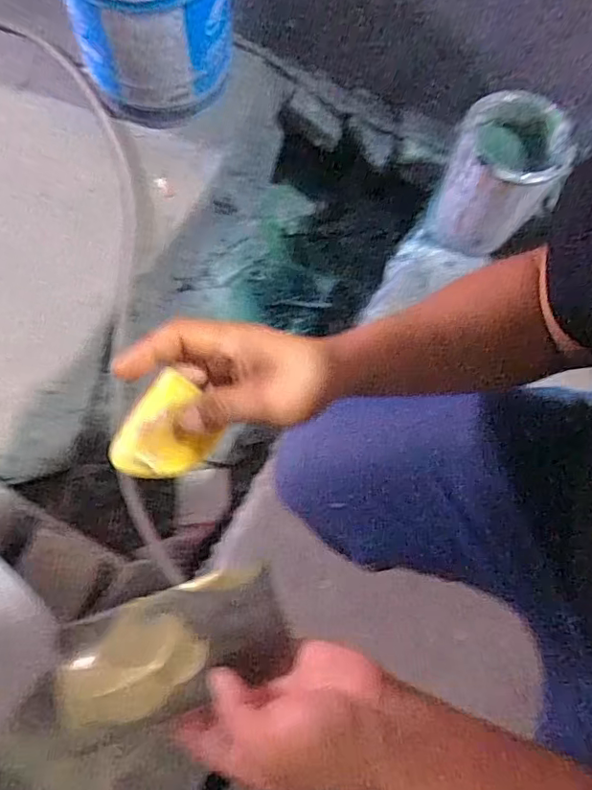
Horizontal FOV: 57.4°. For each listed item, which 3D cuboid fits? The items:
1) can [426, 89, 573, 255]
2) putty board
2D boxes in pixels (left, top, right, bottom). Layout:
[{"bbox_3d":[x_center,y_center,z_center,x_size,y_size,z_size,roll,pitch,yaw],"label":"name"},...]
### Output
[{"bbox_3d":[0.330,-0.350,0.879,0.164,0.183,0.165,1,73,-4],"label":"can"},{"bbox_3d":[-0.071,0.149,0.315,0.129,0.011,0.071,-16,89,-12],"label":"putty board"}]

